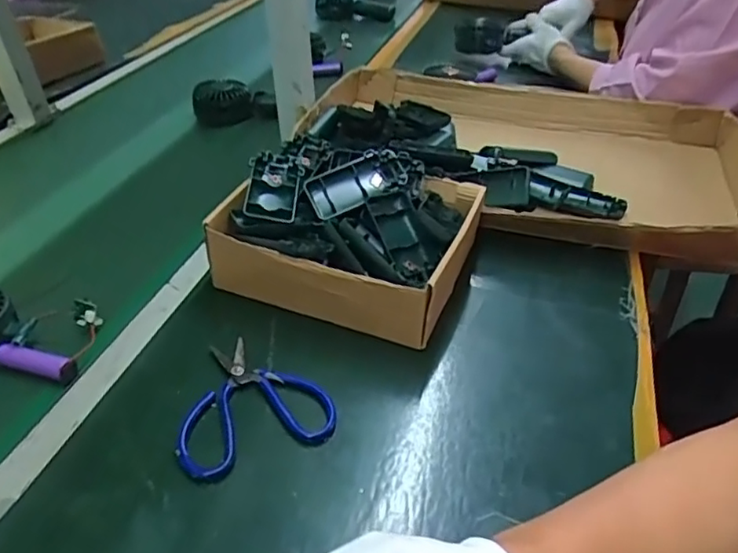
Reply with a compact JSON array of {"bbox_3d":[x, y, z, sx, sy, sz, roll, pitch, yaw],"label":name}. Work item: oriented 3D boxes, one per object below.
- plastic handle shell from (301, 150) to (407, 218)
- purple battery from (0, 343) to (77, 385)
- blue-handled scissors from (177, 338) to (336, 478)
[{"bbox_3d":[-0.012,-0.089,0.581,0.093,0.018,0.048,-26,75,-10],"label":"plastic handle shell"},{"bbox_3d":[-0.274,0.072,0.496,0.072,0.019,0.020,12,40,12],"label":"purple battery"},{"bbox_3d":[-0.093,0.090,0.456,0.112,0.010,0.114,-15,42,-20],"label":"blue-handled scissors"}]

